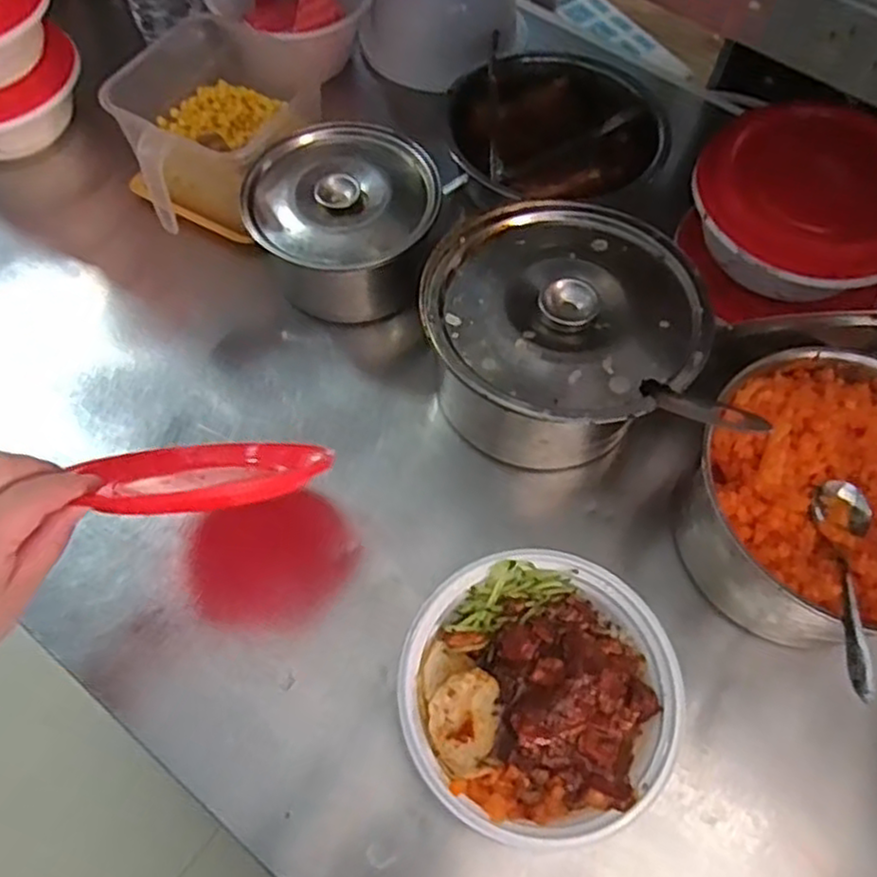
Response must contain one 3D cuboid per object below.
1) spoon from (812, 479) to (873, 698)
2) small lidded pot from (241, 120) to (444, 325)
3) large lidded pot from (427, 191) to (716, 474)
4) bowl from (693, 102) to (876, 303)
[{"bbox_3d":[0.241,0.084,0.428,0.031,0.023,0.143,20,44,8],"label":"spoon"},{"bbox_3d":[-0.078,-0.171,0.602,0.153,0.095,0.127,6,62,1],"label":"small lidded pot"},{"bbox_3d":[0.087,-0.069,0.554,0.189,0.121,0.184,1,62,-2],"label":"large lidded pot"},{"bbox_3d":[0.278,-0.177,0.546,0.160,0.053,0.155,1,62,-2],"label":"bowl"}]

